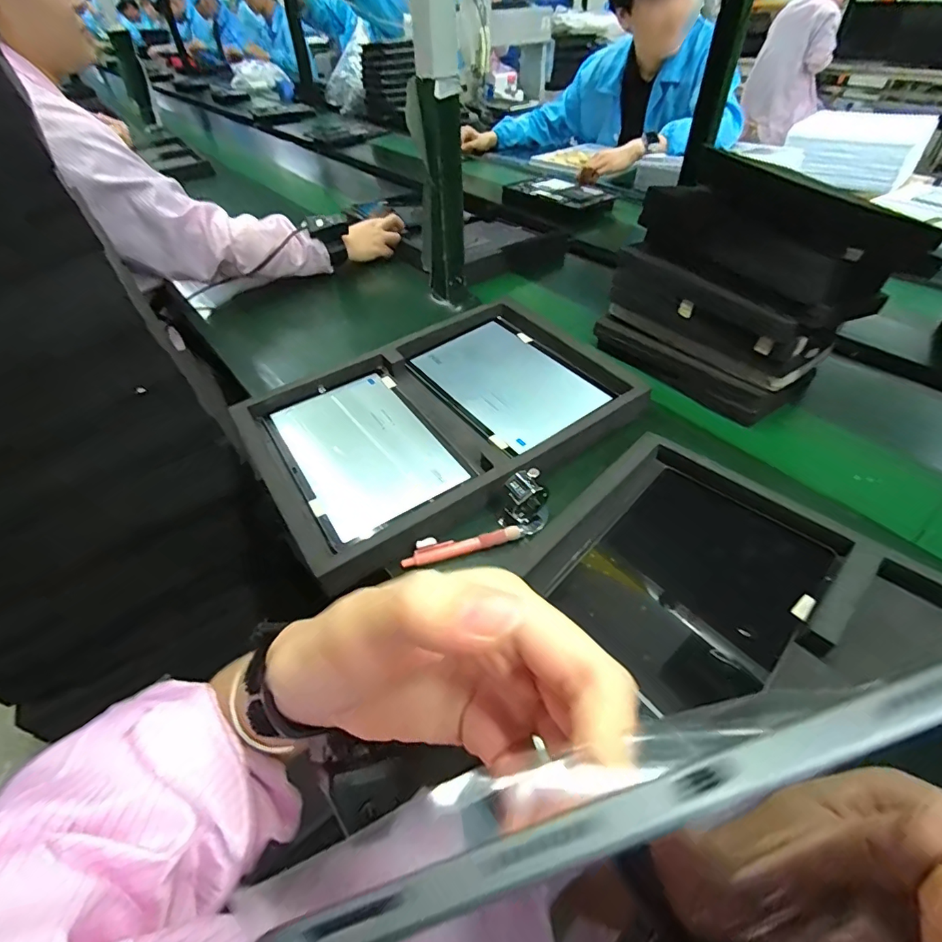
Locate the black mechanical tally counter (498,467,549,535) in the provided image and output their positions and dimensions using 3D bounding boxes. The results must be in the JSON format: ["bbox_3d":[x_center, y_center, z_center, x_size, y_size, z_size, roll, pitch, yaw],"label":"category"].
[{"bbox_3d":[0.050,0.034,0.474,0.046,0.070,0.040,22,51,22],"label":"black mechanical tally counter"}]

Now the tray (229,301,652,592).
[{"bbox_3d":[-0.038,-0.071,0.578,0.427,0.054,0.293,-25,50,-21],"label":"tray"}]

